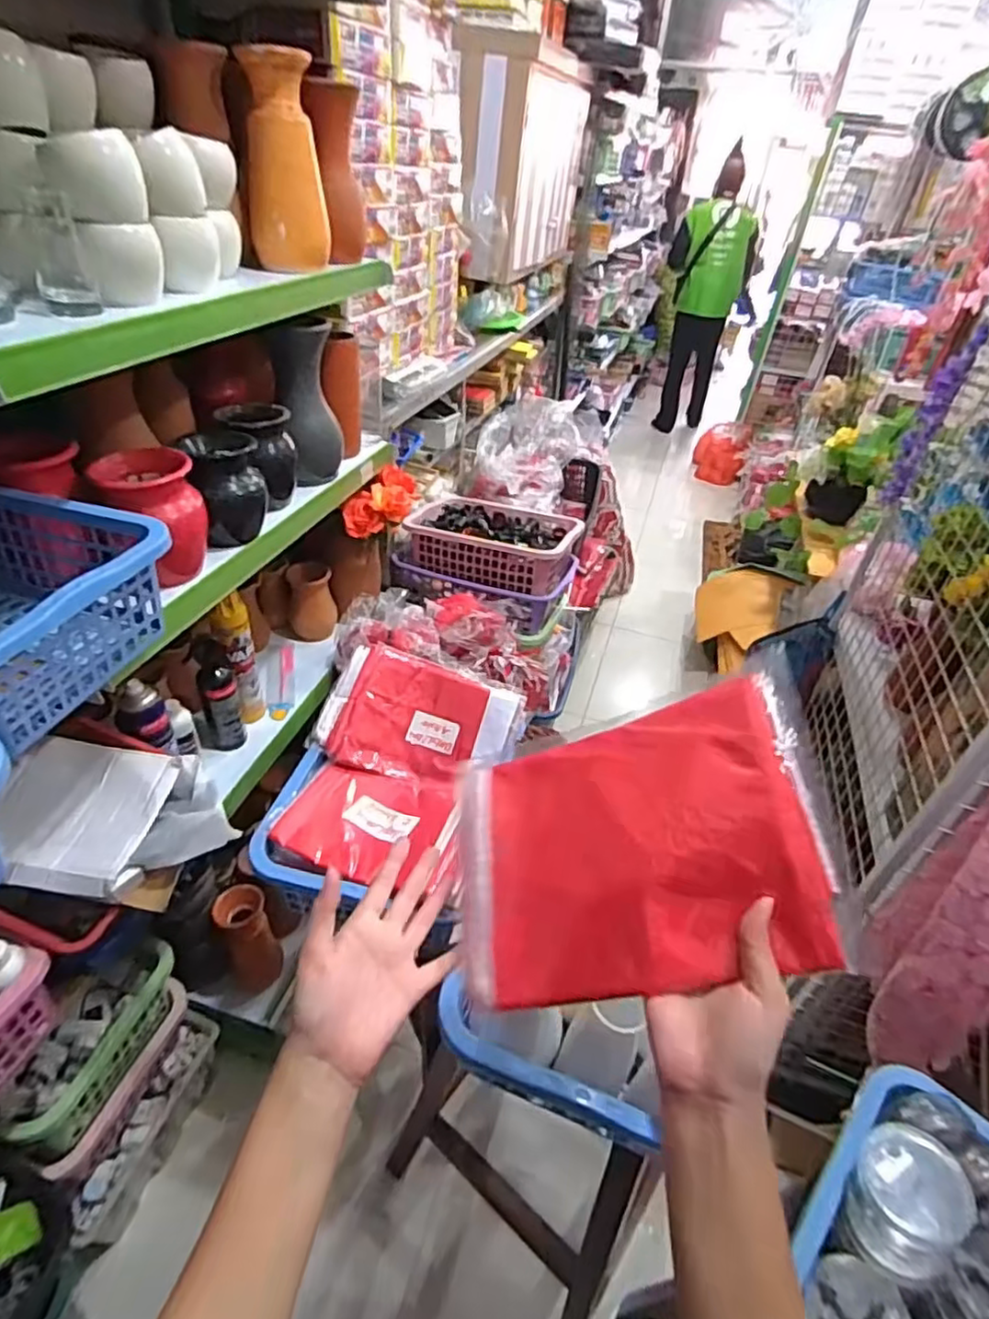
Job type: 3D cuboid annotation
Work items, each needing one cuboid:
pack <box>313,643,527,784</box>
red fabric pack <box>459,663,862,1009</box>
[{"bbox_3d":[-0.116,0.099,1.041,0.295,0.026,0.189,19,80,1],"label":"pack"},{"bbox_3d":[0.089,0.128,0.446,0.258,0.033,0.176,-23,55,28],"label":"red fabric pack"}]

